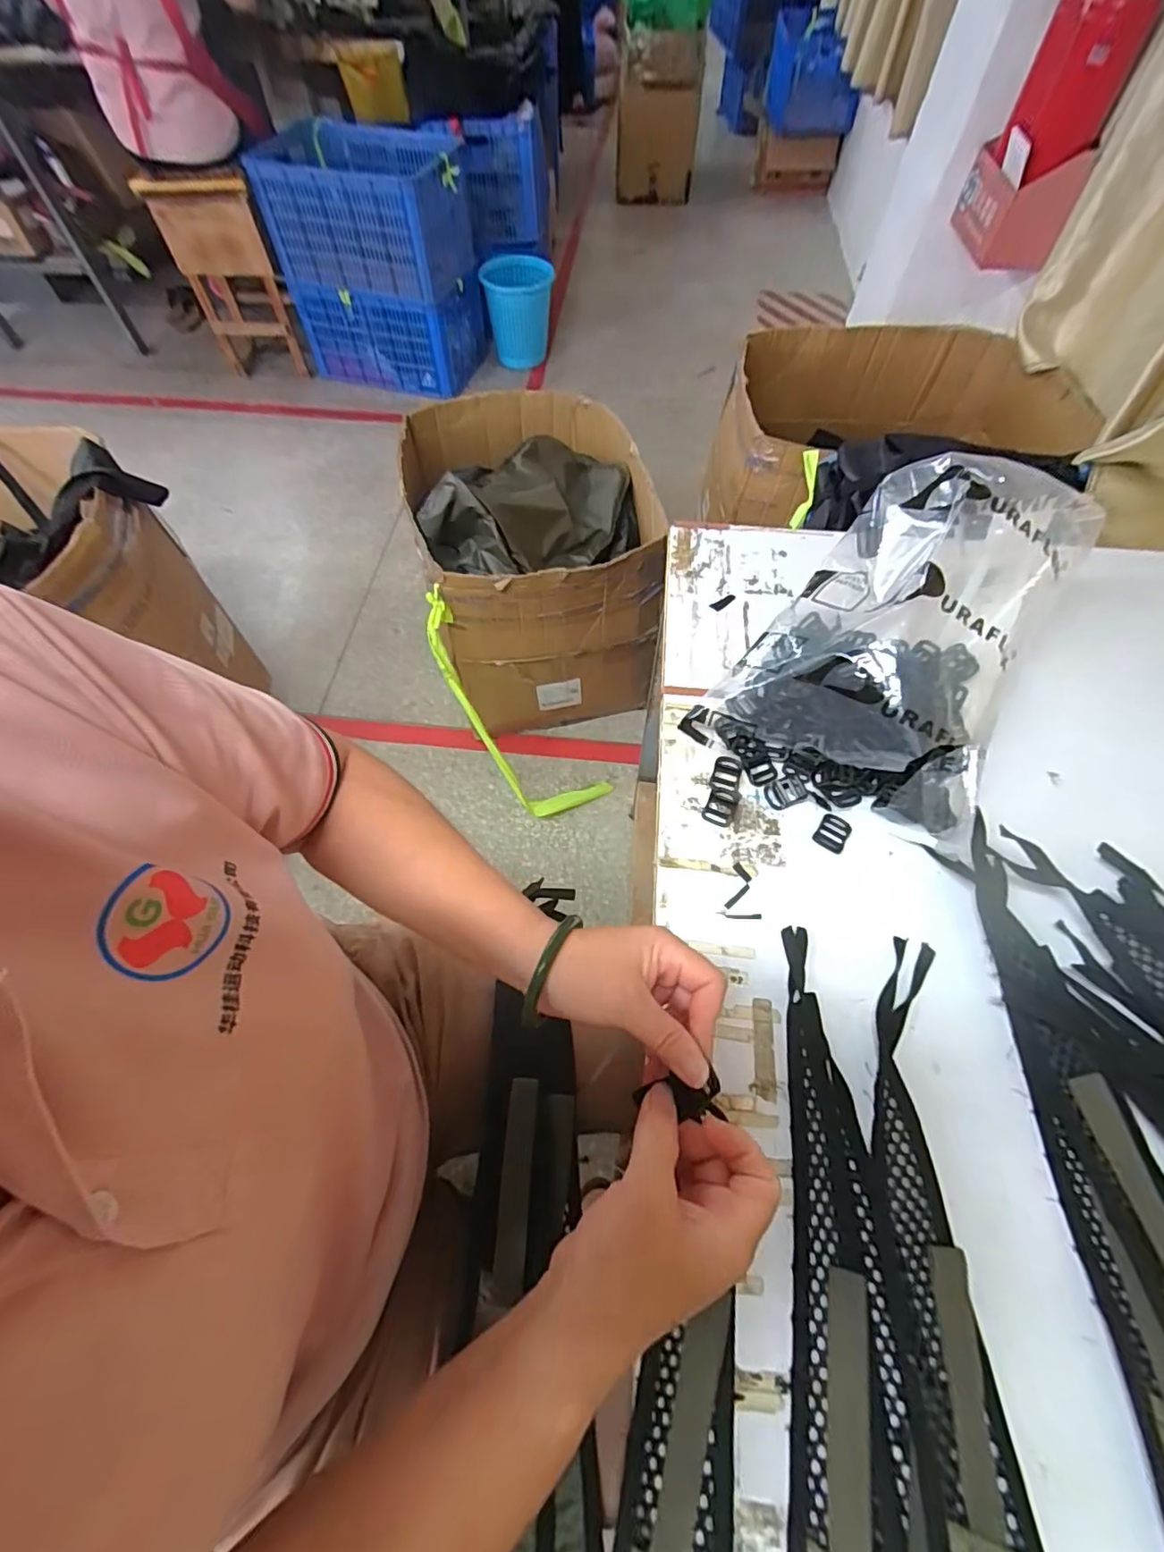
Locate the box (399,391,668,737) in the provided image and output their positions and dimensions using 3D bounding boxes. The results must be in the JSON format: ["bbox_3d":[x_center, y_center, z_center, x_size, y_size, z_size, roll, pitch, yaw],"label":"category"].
[{"bbox_3d":[-0.099,-0.503,1.353,0.493,0.544,0.603,-12,61,-7],"label":"box"}]

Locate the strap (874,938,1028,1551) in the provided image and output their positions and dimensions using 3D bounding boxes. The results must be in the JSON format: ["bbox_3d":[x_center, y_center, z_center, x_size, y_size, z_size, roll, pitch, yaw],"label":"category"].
[{"bbox_3d":[0.227,0.344,0.331,0.066,0.023,0.481,2,60,4],"label":"strap"}]

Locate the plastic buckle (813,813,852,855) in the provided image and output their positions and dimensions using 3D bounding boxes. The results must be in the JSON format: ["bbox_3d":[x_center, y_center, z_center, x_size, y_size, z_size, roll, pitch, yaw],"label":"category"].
[{"bbox_3d":[0.226,0.051,0.513,0.027,0.004,0.035,26,65,16],"label":"plastic buckle"}]

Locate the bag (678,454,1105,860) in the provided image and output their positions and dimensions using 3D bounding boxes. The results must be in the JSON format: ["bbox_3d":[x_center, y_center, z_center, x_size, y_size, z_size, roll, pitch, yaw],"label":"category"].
[{"bbox_3d":[0.269,-0.129,0.509,0.256,0.180,0.308,23,64,15],"label":"bag"}]

